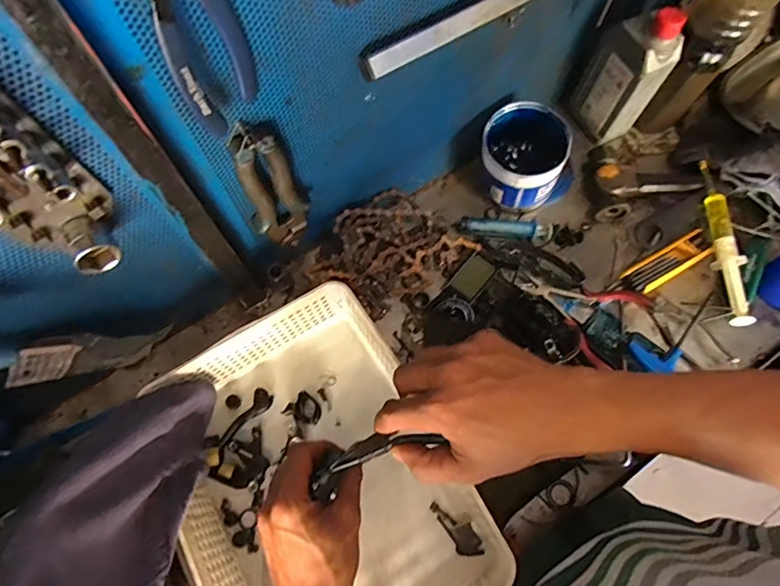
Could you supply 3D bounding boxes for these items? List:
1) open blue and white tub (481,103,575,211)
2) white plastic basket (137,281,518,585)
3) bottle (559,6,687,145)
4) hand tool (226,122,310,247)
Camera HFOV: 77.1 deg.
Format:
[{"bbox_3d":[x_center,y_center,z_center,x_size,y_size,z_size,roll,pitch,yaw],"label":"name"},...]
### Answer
[{"bbox_3d":[0.166,-0.168,0.622,0.104,0.097,0.108,9,69,5],"label":"open blue and white tub"},{"bbox_3d":[-0.073,0.187,0.491,0.249,0.084,0.332,-31,70,-11],"label":"white plastic basket"},{"bbox_3d":[0.295,-0.278,0.620,0.054,0.170,0.088,-37,72,-13],"label":"bottle"},{"bbox_3d":[-0.117,-0.096,0.479,0.054,0.174,0.020,-33,71,-11],"label":"hand tool"}]

